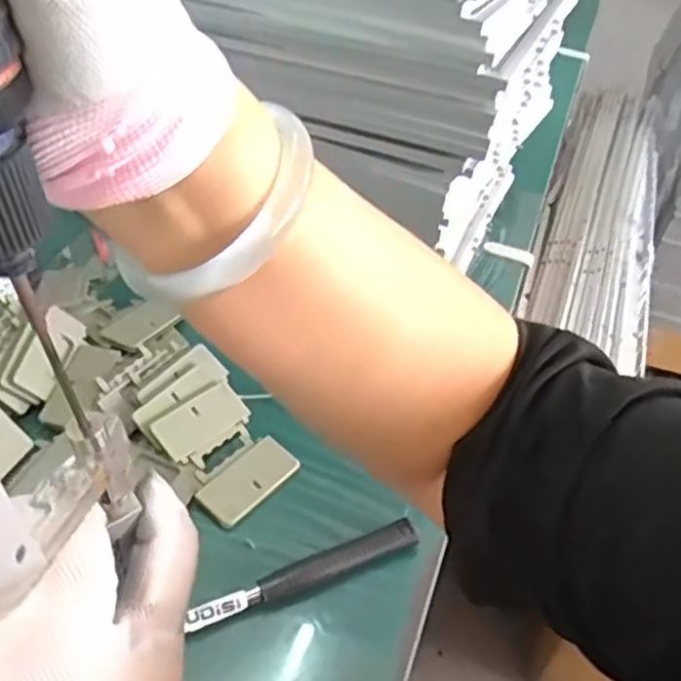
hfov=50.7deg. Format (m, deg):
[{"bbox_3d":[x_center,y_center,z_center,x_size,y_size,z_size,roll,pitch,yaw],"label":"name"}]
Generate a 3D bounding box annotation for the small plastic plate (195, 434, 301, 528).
[{"bbox_3d":[-0.077,0.118,0.601,0.040,0.004,0.081,46,58,10],"label":"small plastic plate"}]

